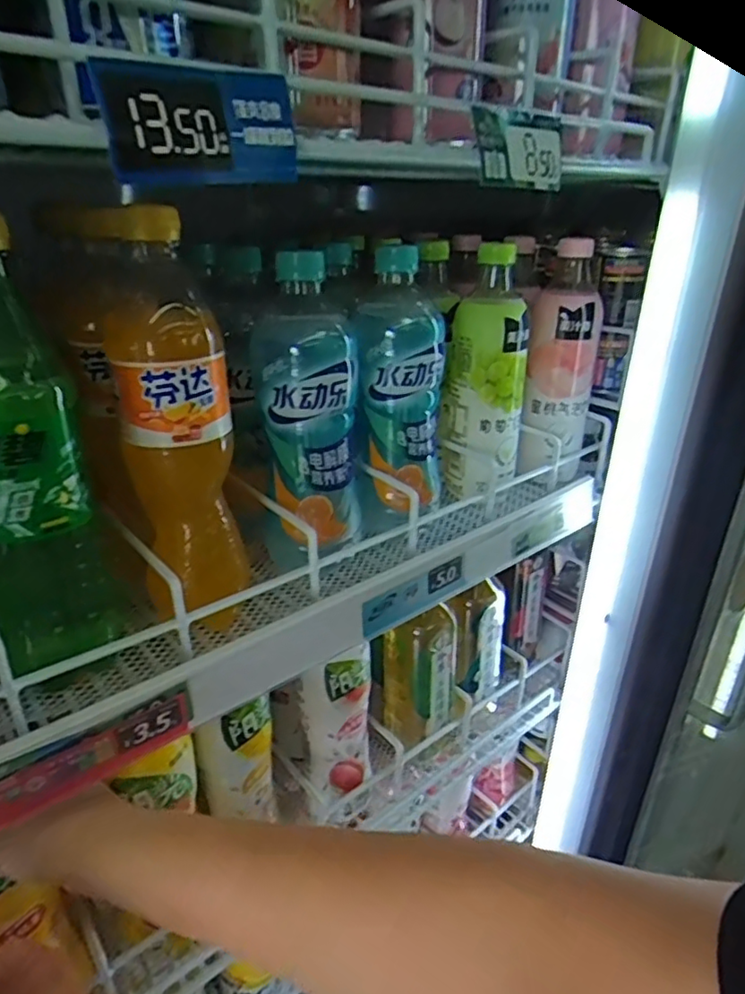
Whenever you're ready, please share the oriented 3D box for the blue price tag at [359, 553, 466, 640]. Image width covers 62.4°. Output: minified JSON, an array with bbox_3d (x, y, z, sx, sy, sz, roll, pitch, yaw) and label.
[{"bbox_3d":[0.032,0.068,0.440,0.098,0.028,0.005,-20,32,-36],"label":"blue price tag"}]

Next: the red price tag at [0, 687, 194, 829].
[{"bbox_3d":[-0.140,0.130,0.308,0.101,0.030,0.004,-20,32,-36],"label":"red price tag"}]

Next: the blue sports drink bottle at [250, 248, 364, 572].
[{"bbox_3d":[-0.044,-0.060,0.421,0.069,0.193,0.078,0,26,1],"label":"blue sports drink bottle"}]

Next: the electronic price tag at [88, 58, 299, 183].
[{"bbox_3d":[-0.064,-0.144,0.238,0.078,0.037,0.007,-21,33,-37],"label":"electronic price tag"}]

